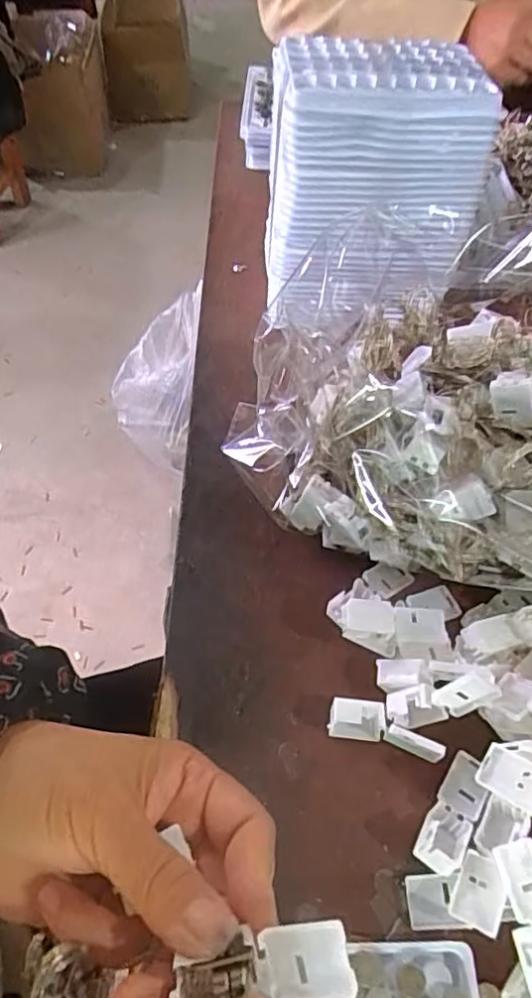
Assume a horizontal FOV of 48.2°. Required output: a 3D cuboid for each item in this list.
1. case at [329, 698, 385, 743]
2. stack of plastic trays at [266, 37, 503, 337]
[{"bbox_3d":[0.044,0.109,0.292,0.027,0.014,0.016,6,56,2],"label":"case"},{"bbox_3d":[0.071,-0.204,0.407,0.135,0.157,0.072,4,56,1],"label":"stack of plastic trays"}]

